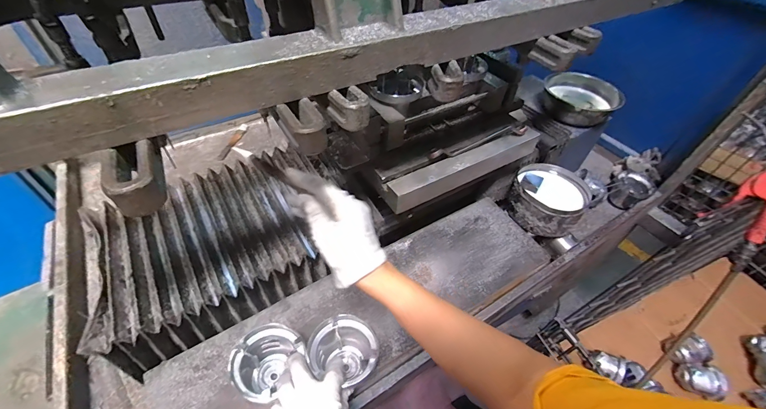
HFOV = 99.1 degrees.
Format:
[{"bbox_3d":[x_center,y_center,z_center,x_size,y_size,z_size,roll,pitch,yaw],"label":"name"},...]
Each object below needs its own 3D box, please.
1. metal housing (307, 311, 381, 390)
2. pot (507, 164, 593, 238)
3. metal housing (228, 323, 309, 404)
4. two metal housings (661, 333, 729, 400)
[{"bbox_3d":[-0.055,0.212,0.461,0.093,0.068,0.085,2,48,-2],"label":"metal housing"},{"bbox_3d":[0.365,-0.013,0.730,0.151,0.074,0.151,2,48,-2],"label":"pot"},{"bbox_3d":[-0.156,0.216,0.444,0.080,0.079,0.089,22,50,15],"label":"metal housing"},{"bbox_3d":[0.884,0.455,0.932,0.087,0.082,0.165,9,48,4],"label":"two metal housings"}]

